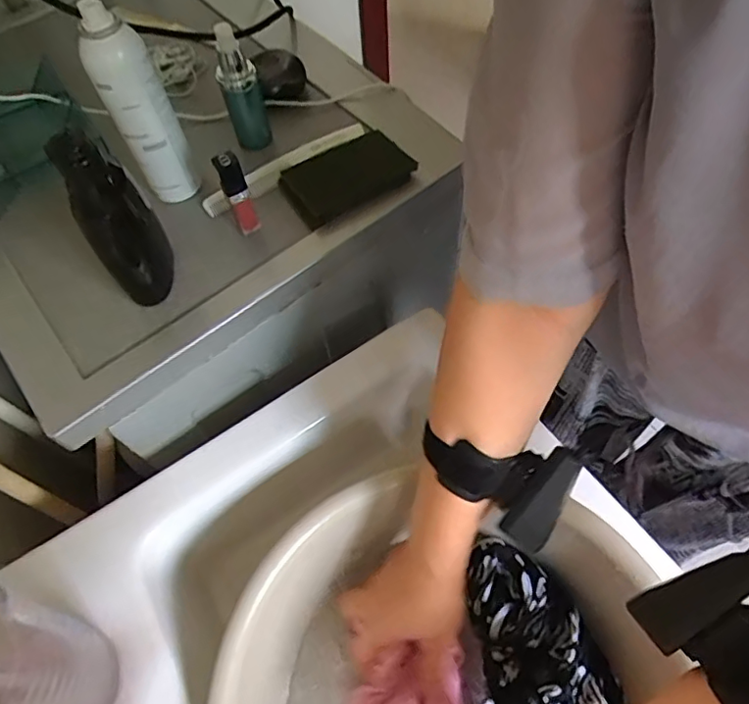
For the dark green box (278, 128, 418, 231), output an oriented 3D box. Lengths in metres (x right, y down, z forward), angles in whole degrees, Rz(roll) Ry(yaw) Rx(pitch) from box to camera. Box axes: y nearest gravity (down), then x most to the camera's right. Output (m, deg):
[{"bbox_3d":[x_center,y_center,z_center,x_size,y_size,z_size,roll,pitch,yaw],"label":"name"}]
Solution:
[{"bbox_3d":[-0.027,-0.164,0.508,0.114,0.016,0.076,-29,62,-14],"label":"dark green box"}]

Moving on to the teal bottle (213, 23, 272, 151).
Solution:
[{"bbox_3d":[-0.122,-0.242,0.504,0.034,0.101,0.028,-15,59,-6],"label":"teal bottle"}]

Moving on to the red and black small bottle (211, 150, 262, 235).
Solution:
[{"bbox_3d":[-0.113,-0.129,0.458,0.019,0.073,0.018,-21,60,-9],"label":"red and black small bottle"}]

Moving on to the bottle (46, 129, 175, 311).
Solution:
[{"bbox_3d":[-0.196,-0.105,0.415,0.050,0.138,0.070,-30,62,-14],"label":"bottle"}]

